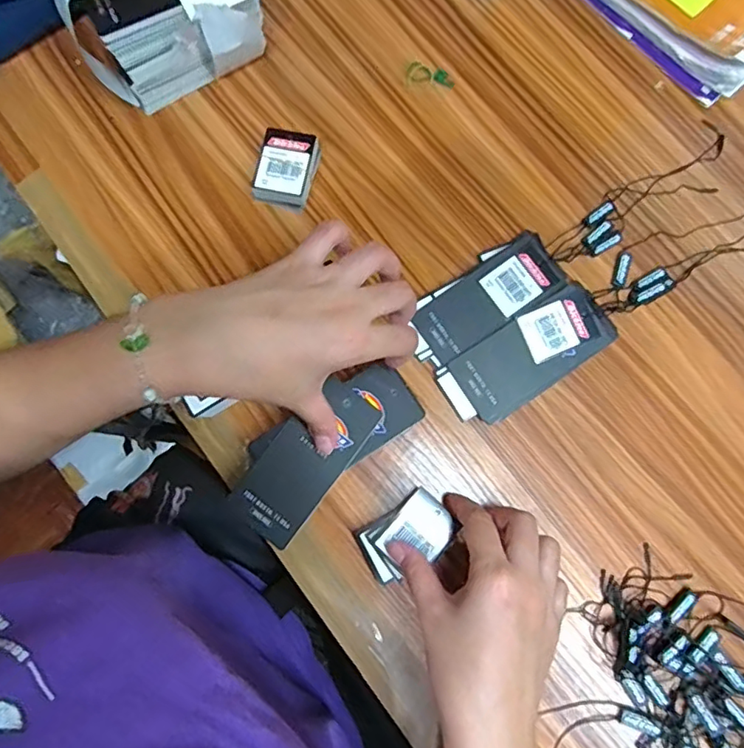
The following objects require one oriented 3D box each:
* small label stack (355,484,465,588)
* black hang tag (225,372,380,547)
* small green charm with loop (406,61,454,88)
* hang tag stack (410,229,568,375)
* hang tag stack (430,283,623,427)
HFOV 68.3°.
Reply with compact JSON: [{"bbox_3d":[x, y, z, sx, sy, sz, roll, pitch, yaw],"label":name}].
[{"bbox_3d":[0.024,0.108,0.366,0.061,0.015,0.042,-35,81,-7],"label":"small label stack"},{"bbox_3d":[-0.043,0.055,0.356,0.048,0.004,0.106,37,81,6],"label":"black hang tag"},{"bbox_3d":[0.047,-0.241,0.443,0.038,0.013,0.014,-1,79,-1],"label":"small green charm with loop"},{"bbox_3d":[0.082,-0.056,0.401,0.119,0.012,0.052,-33,81,-6],"label":"hang tag stack"},{"bbox_3d":[0.111,-0.013,0.392,0.126,0.015,0.054,-34,81,-7],"label":"hang tag stack"}]

